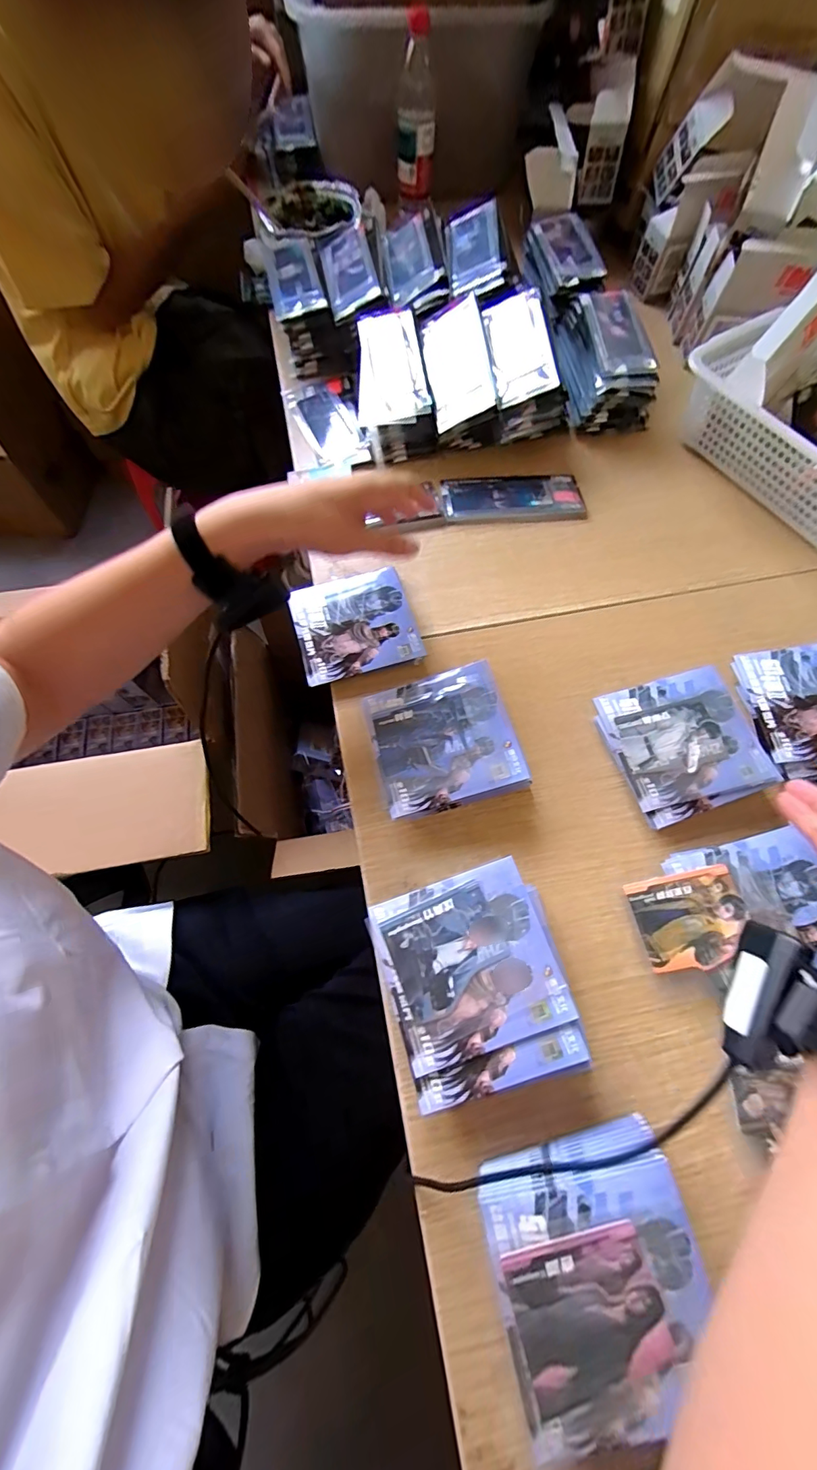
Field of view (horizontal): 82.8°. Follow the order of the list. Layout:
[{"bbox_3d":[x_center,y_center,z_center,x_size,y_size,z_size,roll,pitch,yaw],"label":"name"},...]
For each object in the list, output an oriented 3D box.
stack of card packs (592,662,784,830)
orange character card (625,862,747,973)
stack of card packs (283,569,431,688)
[{"bbox_3d":[0.284,0.008,0.486,0.137,0.044,0.144,-17,71,-7],"label":"stack of card packs"},{"bbox_3d":[0.259,0.168,0.425,0.092,0.004,0.078,-17,68,10],"label":"orange character card"},{"bbox_3d":[-0.064,-0.130,0.545,0.137,0.014,0.129,-16,71,-7],"label":"stack of card packs"}]

